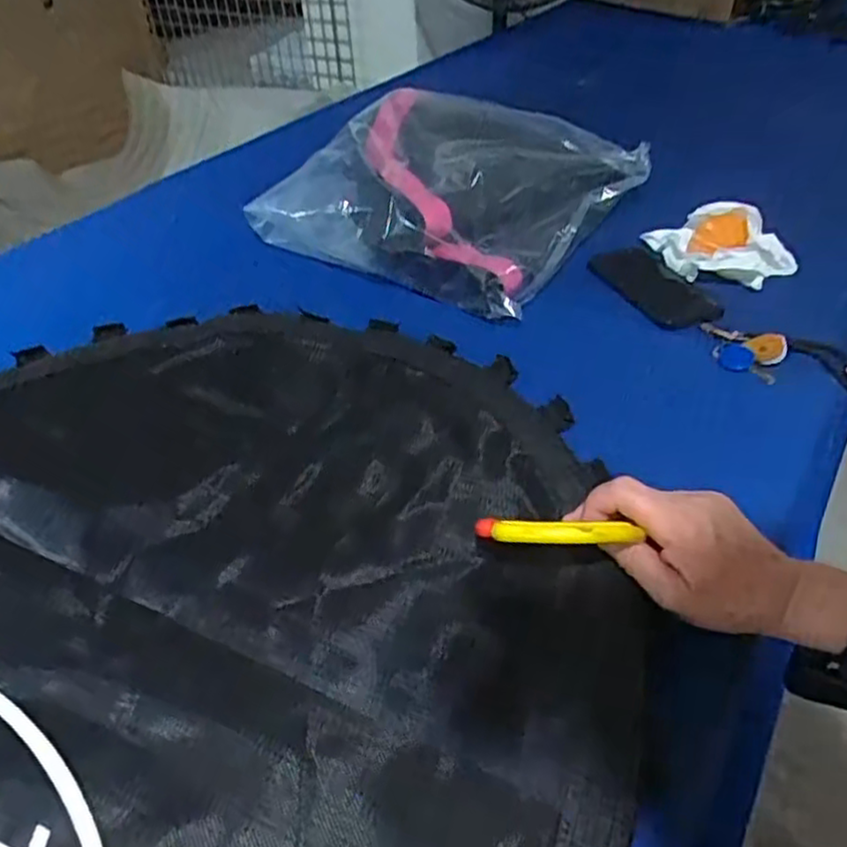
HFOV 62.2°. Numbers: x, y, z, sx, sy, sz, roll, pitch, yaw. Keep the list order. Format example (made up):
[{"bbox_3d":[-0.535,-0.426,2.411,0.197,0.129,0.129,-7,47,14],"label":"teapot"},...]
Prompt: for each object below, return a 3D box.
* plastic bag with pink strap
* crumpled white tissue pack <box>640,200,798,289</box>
[{"bbox_3d":[0.039,-0.307,0.900,0.385,0.136,0.361,25,49,29],"label":"plastic bag with pink strap"},{"bbox_3d":[0.336,-0.200,0.795,0.165,0.061,0.086,10,43,15],"label":"crumpled white tissue pack"}]

